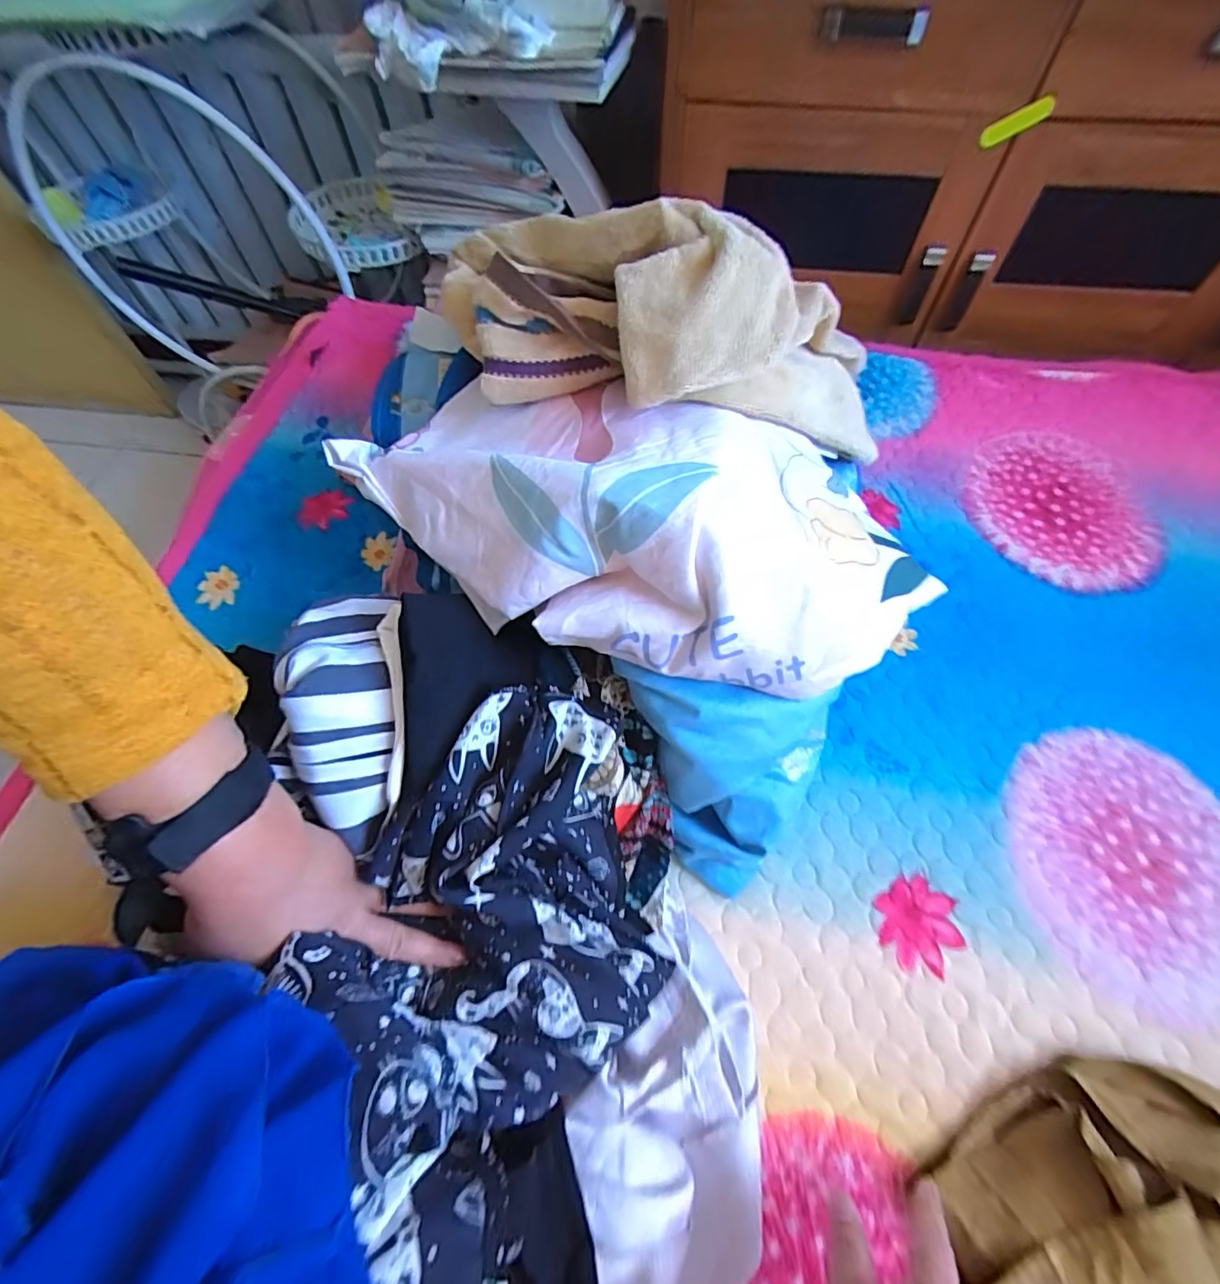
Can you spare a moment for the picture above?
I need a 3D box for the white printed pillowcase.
[{"bbox_3d":[0.007,-0.090,0.398,0.421,0.105,0.182,17,63,10],"label":"white printed pillowcase"}]

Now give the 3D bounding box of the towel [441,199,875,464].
[{"bbox_3d":[0.033,-0.240,0.407,0.351,0.121,0.166,7,62,5],"label":"towel"}]

